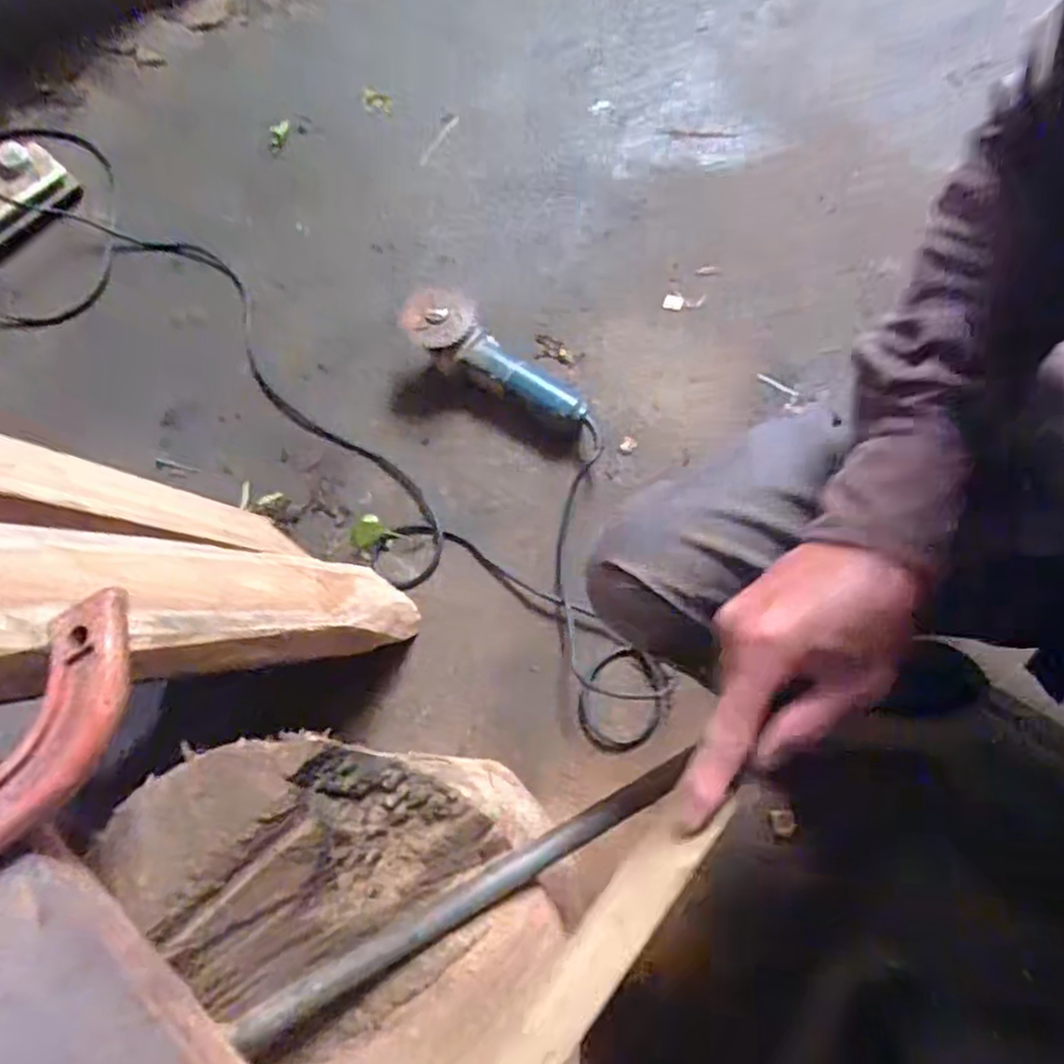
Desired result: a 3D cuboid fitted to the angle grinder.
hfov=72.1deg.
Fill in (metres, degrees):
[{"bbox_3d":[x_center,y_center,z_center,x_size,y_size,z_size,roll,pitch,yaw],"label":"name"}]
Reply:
[{"bbox_3d":[-0.054,-0.227,0.969,0.273,0.068,0.087,40,78,21],"label":"angle grinder"}]

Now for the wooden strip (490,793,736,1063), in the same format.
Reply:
[{"bbox_3d":[-0.001,0.211,0.300,0.030,0.010,0.240,26,63,41],"label":"wooden strip"}]

